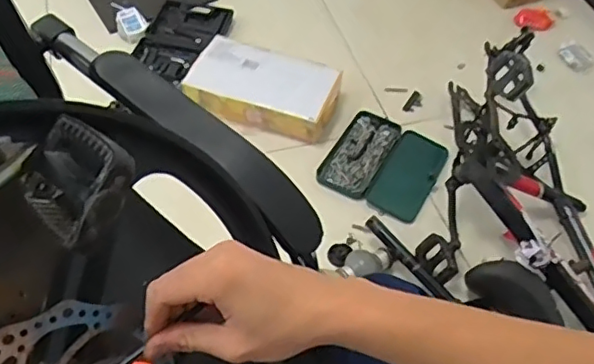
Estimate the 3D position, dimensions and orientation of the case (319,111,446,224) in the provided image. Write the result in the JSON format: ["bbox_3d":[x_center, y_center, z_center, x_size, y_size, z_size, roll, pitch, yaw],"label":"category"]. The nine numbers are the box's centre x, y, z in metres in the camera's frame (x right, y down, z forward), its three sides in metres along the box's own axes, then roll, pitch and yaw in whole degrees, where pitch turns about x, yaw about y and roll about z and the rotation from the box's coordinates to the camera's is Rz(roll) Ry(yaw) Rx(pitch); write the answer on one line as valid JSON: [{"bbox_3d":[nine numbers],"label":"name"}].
[{"bbox_3d":[0.203,-0.044,1.373,0.249,0.035,0.264,27,55,15],"label":"case"}]

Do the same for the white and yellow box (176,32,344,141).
[{"bbox_3d":[-0.087,-0.234,1.438,0.372,0.081,0.214,19,53,10],"label":"white and yellow box"}]

